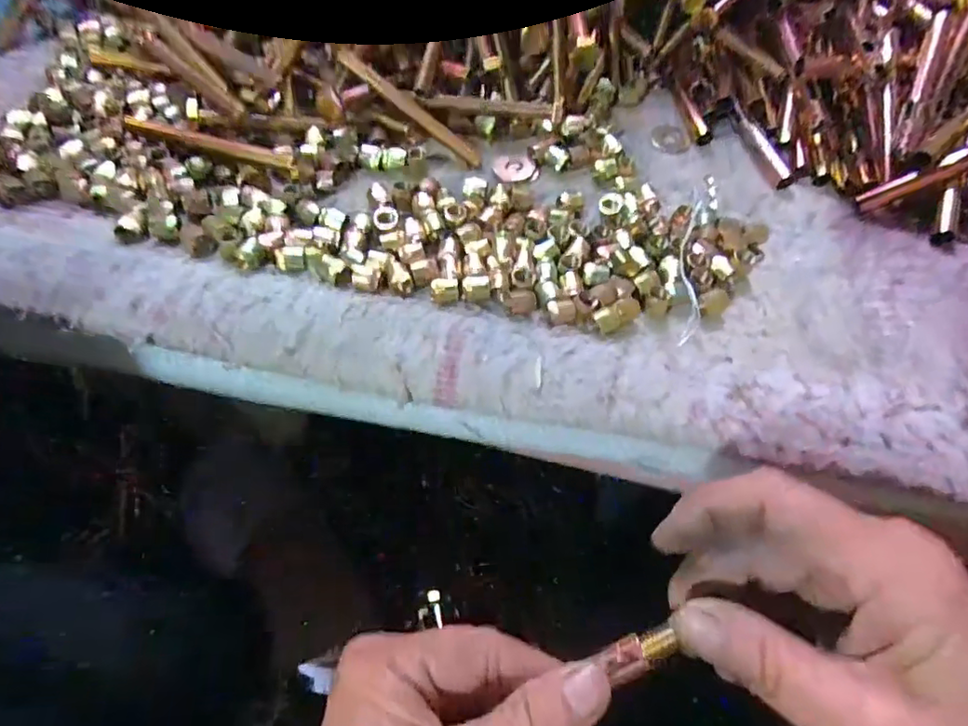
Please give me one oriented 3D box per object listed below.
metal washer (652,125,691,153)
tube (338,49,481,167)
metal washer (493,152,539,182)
[{"bbox_3d":[0.119,-0.143,0.367,0.024,0.004,0.024,2,58,-3],"label":"metal washer"},{"bbox_3d":[-0.042,-0.146,0.332,0.096,0.006,0.010,36,58,-14],"label":"tube"},{"bbox_3d":[0.018,-0.116,0.340,0.025,0.004,0.021,-8,69,-3],"label":"metal washer"}]

